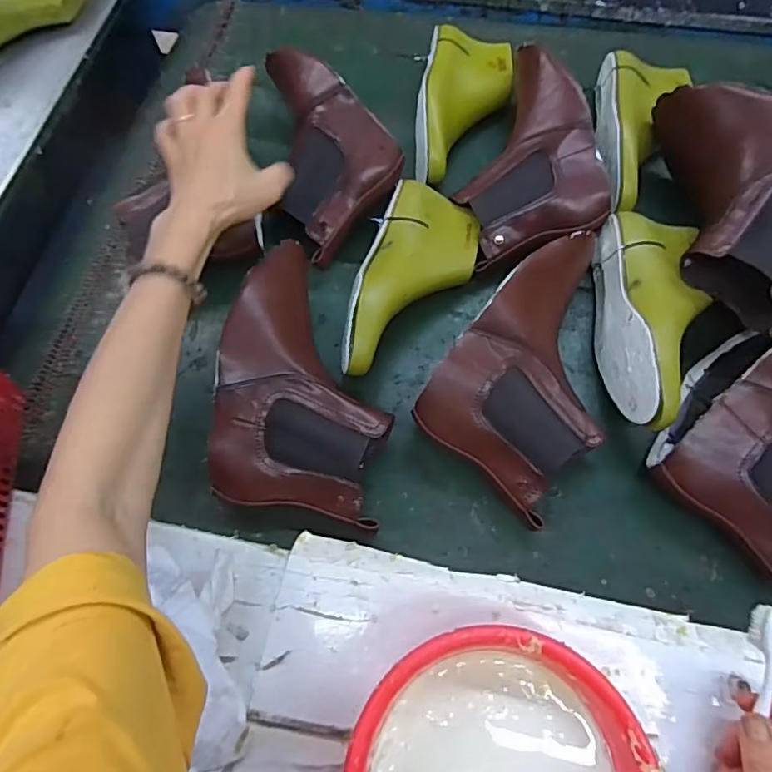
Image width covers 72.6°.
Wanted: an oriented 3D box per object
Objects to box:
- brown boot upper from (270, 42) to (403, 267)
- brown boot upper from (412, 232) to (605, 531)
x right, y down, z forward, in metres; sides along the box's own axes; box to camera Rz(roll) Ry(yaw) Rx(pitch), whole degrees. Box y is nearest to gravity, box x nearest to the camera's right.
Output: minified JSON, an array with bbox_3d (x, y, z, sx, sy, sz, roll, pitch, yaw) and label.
[{"bbox_3d":[-0.057,-0.279,0.592,0.139,0.083,0.263,-9,68,0],"label":"brown boot upper"},{"bbox_3d":[0.148,-0.021,0.484,0.141,0.091,0.241,35,75,16],"label":"brown boot upper"}]

